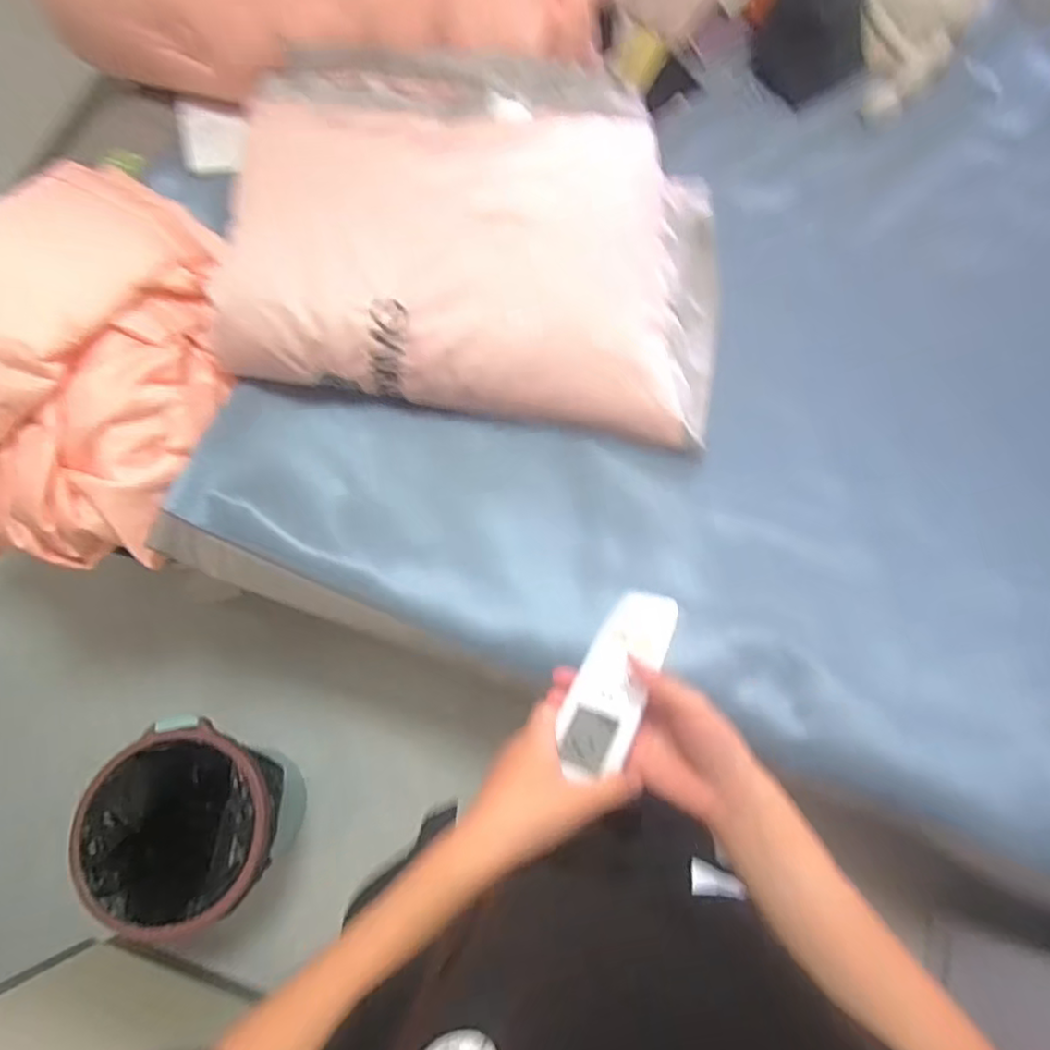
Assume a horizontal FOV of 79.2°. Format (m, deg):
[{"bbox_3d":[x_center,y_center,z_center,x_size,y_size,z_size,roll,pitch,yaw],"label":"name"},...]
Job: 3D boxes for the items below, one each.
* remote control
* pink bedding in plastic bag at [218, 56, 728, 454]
[{"bbox_3d":[0.066,0.107,0.454,0.049,0.022,0.146,26,59,7],"label":"remote control"},{"bbox_3d":[-0.057,-0.398,0.898,0.693,0.143,0.498,7,72,0],"label":"pink bedding in plastic bag"}]

